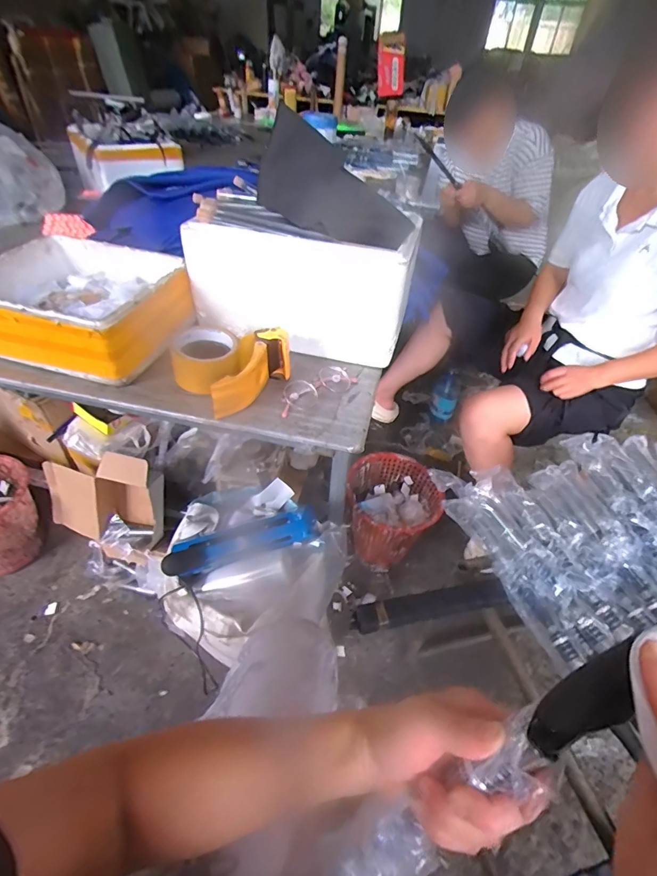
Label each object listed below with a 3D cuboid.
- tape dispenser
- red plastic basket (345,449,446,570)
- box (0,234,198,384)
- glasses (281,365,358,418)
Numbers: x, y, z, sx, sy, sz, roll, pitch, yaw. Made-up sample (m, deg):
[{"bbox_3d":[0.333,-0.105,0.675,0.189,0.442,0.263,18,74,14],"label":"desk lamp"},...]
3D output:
[{"bbox_3d":[-0.104,-0.091,0.604,0.070,0.062,0.151,9,44,5],"label":"tape dispenser"},{"bbox_3d":[0.186,0.226,1.323,0.261,0.256,0.265,3,44,-2],"label":"red plastic basket"},{"bbox_3d":[-0.397,-0.217,0.687,0.293,0.099,0.236,13,44,8],"label":"box"},{"bbox_3d":[-0.017,-0.073,0.621,0.043,0.025,0.135,36,52,29],"label":"glasses"}]

